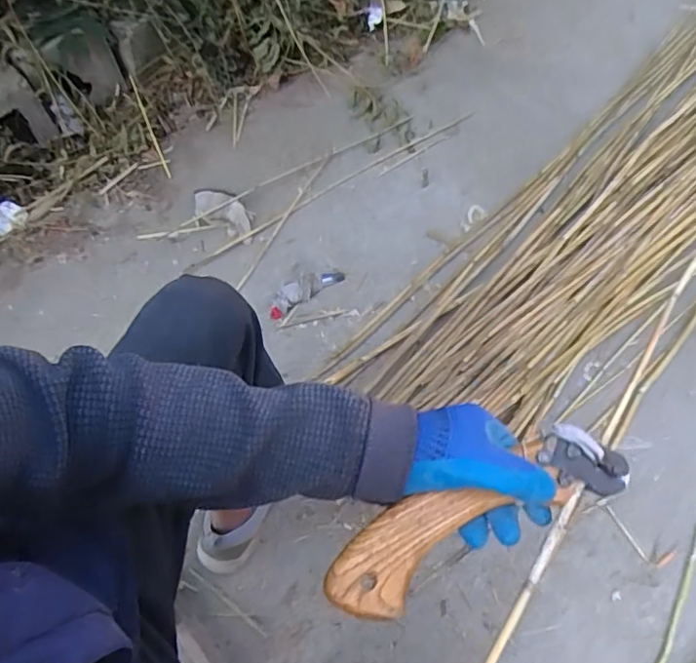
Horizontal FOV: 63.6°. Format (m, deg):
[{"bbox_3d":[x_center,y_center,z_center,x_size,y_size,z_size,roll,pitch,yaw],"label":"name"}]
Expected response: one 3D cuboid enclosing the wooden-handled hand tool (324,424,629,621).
[{"bbox_3d":[0.089,0.126,0.382,0.220,0.018,0.059,-19,62,-13],"label":"wooden-handled hand tool"}]

